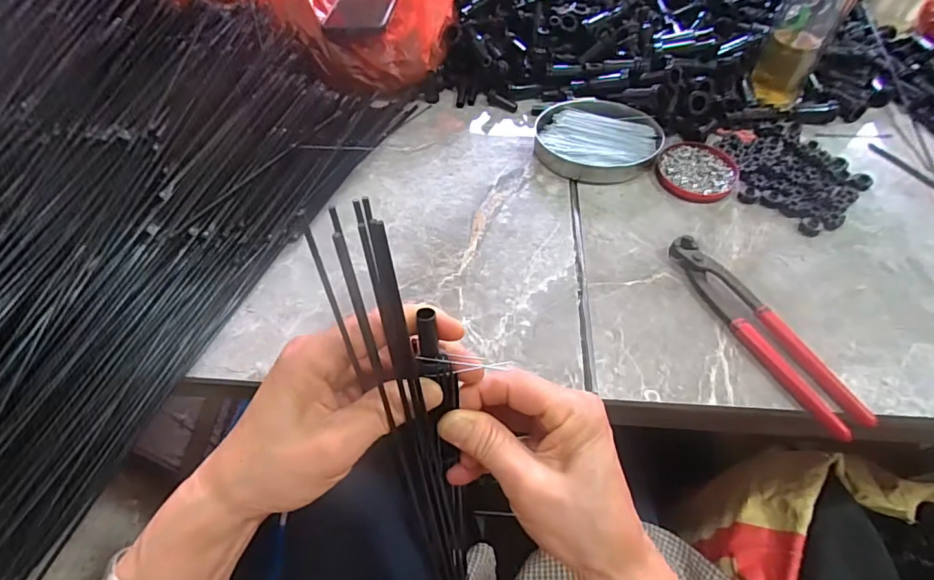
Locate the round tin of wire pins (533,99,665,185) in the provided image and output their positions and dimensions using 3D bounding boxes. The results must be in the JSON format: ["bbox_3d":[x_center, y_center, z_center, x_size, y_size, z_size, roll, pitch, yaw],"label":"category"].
[{"bbox_3d":[0.145,-0.168,0.538,0.134,0.024,0.111,-3,57,0],"label":"round tin of wire pins"}]

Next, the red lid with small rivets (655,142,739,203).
[{"bbox_3d":[0.248,-0.129,0.524,0.081,0.007,0.079,-1,57,1],"label":"red lid with small rivets"}]

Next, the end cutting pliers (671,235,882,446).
[{"bbox_3d":[0.245,0.031,0.408,0.035,0.017,0.198,-25,59,-14],"label":"end cutting pliers"}]

